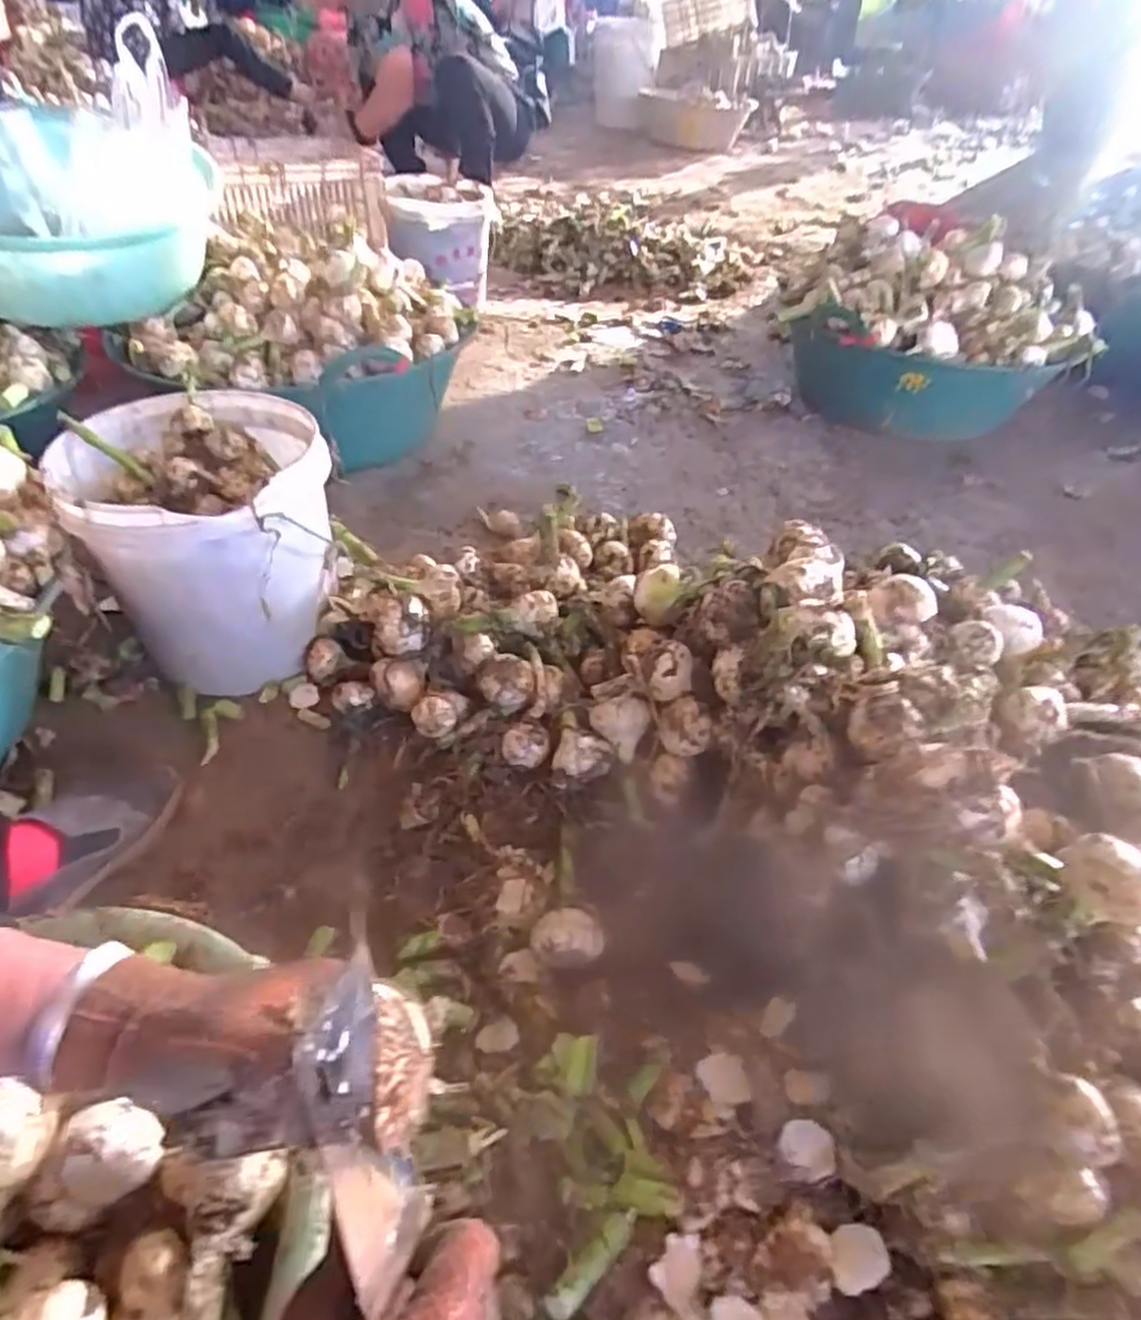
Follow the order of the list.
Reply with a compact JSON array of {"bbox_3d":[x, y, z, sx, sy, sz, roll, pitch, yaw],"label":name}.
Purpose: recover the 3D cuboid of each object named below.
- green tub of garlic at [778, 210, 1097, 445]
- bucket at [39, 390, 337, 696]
[{"bbox_3d":[0.674,-0.594,1.327,0.422,0.275,0.441,1,43,-1],"label":"green tub of garlic"},{"bbox_3d":[-0.370,-0.120,0.796,0.232,0.237,0.242,1,43,-1],"label":"bucket"}]

